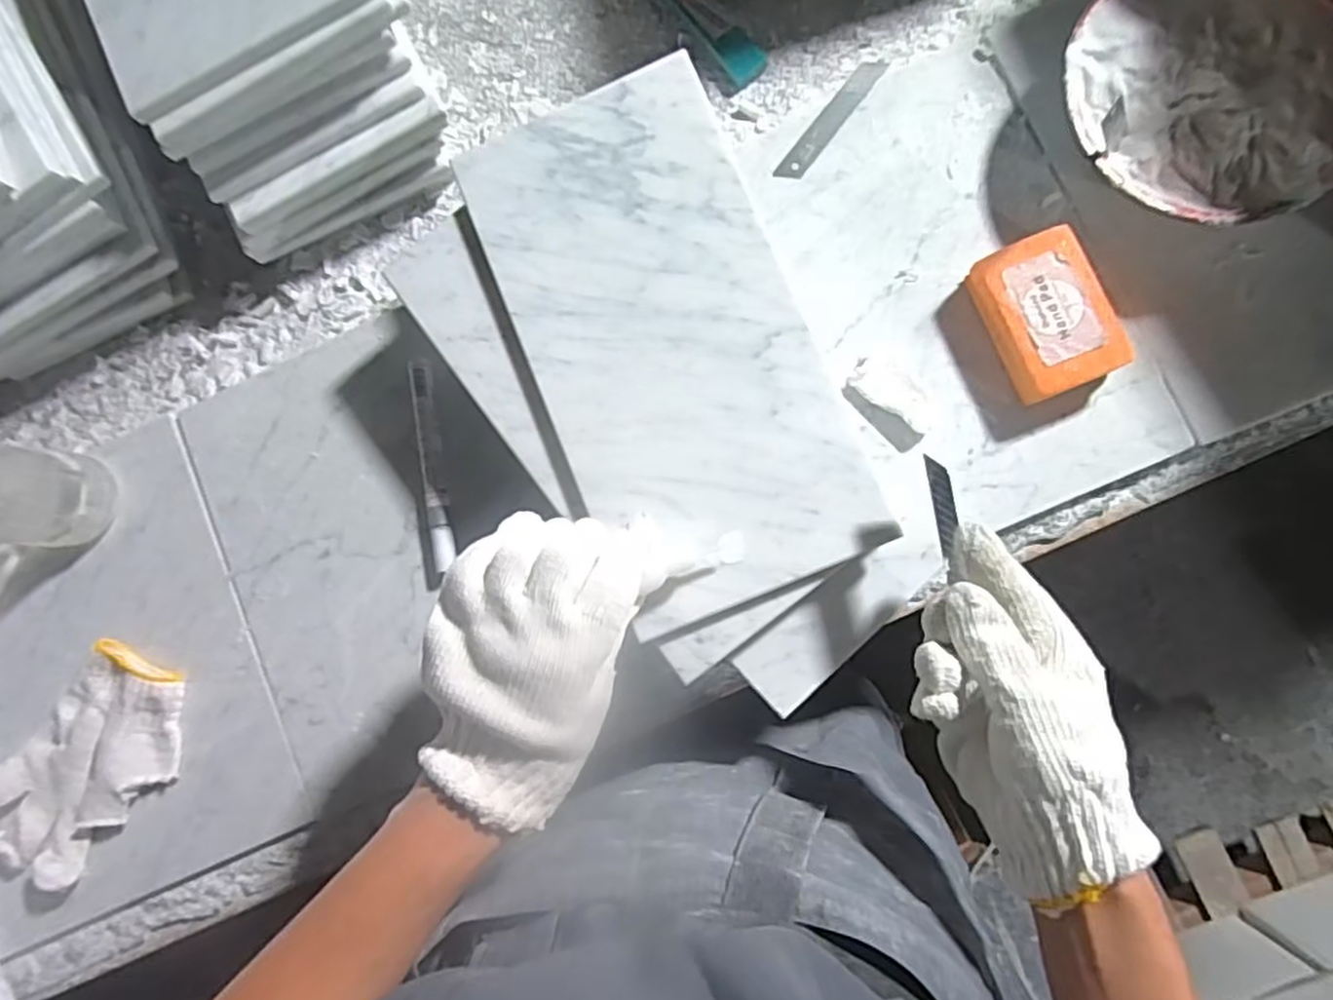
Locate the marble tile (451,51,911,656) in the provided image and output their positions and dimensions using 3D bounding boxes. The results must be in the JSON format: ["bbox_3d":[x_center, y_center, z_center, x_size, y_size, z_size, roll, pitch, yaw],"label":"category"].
[{"bbox_3d":[-0.003,-0.090,0.405,0.154,0.008,0.297,-24,82,5],"label":"marble tile"}]

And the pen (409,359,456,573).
[{"bbox_3d":[-0.155,-0.024,0.485,0.015,0.012,0.139,-10,84,7],"label":"pen"}]

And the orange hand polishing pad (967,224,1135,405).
[{"bbox_3d":[0.232,-0.112,0.446,0.064,0.034,0.093,-23,83,6],"label":"orange hand polishing pad"}]

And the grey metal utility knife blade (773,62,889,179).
[{"bbox_3d":[0.112,-0.258,0.492,0.019,0.004,0.105,35,86,16],"label":"grey metal utility knife blade"}]

